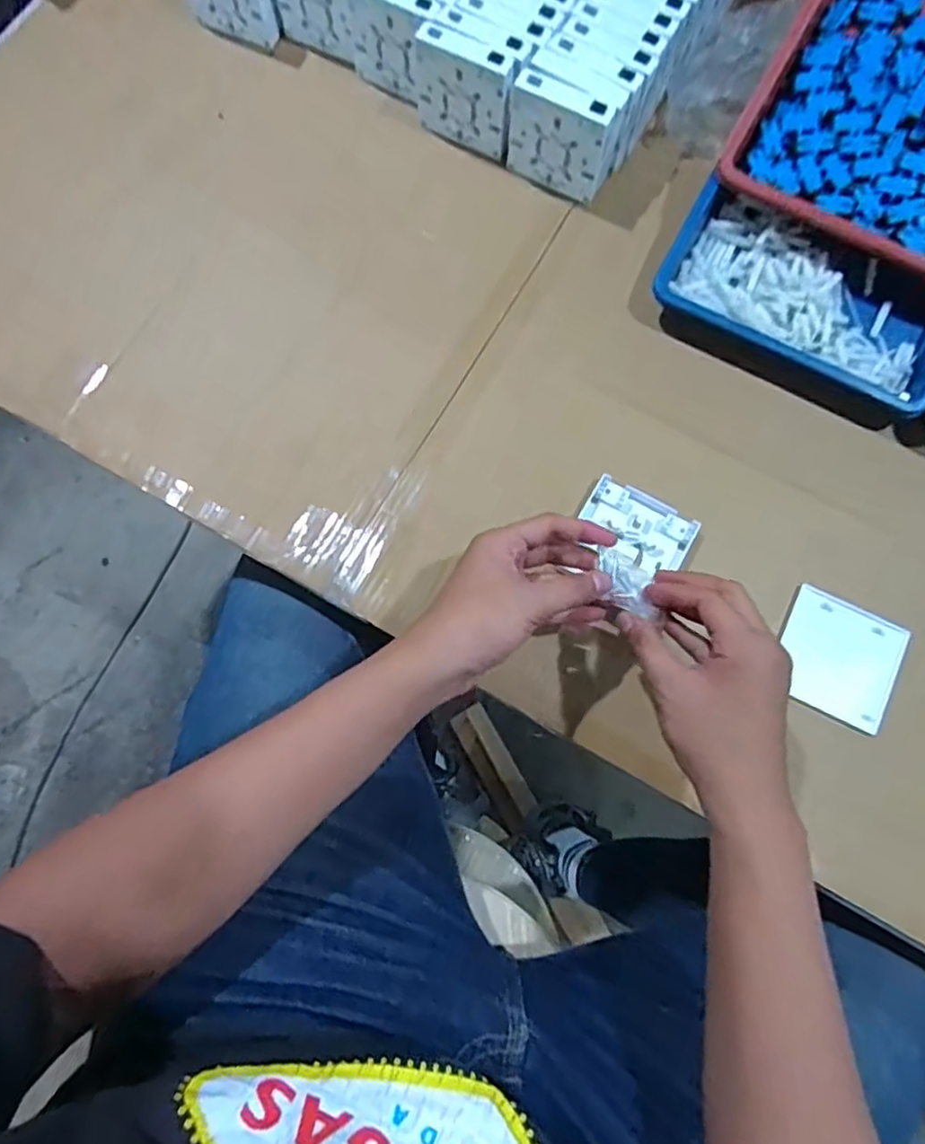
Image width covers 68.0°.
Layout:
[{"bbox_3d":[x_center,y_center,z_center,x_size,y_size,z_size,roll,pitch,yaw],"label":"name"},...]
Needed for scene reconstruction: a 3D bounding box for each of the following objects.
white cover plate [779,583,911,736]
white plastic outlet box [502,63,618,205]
[{"bbox_3d":[0.282,0.064,0.517,0.084,0.009,0.085,24,82,13],"label":"white cover plate"},{"bbox_3d":[0.082,-0.372,0.592,0.087,0.081,0.023,30,78,8],"label":"white plastic outlet box"}]

